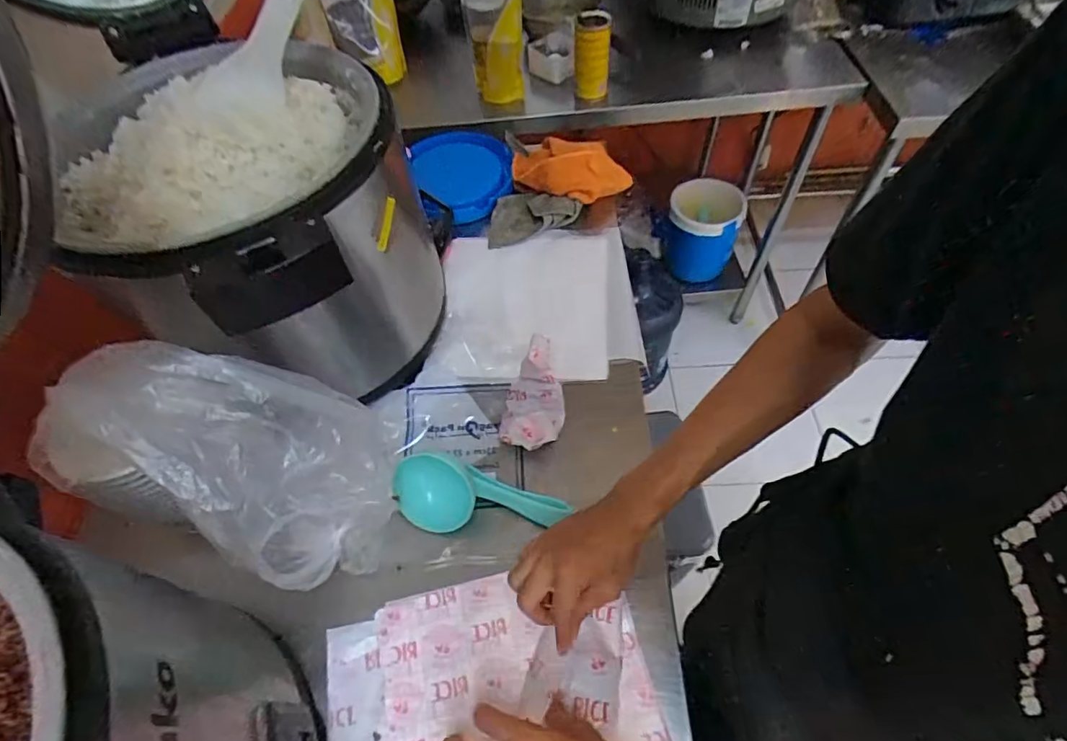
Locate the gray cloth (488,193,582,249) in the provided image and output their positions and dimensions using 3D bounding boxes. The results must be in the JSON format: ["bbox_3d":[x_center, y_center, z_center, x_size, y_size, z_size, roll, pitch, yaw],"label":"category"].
[{"bbox_3d":[-0.007,-0.257,0.875,0.157,0.041,0.086,-21,57,-11],"label":"gray cloth"}]

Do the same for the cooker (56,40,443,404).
[{"bbox_3d":[-0.301,-0.159,0.618,0.316,0.318,0.335,-2,56,2],"label":"cooker"}]

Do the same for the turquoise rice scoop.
[{"bbox_3d":[-0.062,0.146,0.606,0.195,0.040,0.079,6,56,8],"label":"turquoise rice scoop"}]

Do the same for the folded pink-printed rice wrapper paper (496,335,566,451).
[{"bbox_3d":[0.000,0.035,0.639,0.071,0.103,0.111,6,56,8],"label":"folded pink-printed rice wrapper paper"}]

